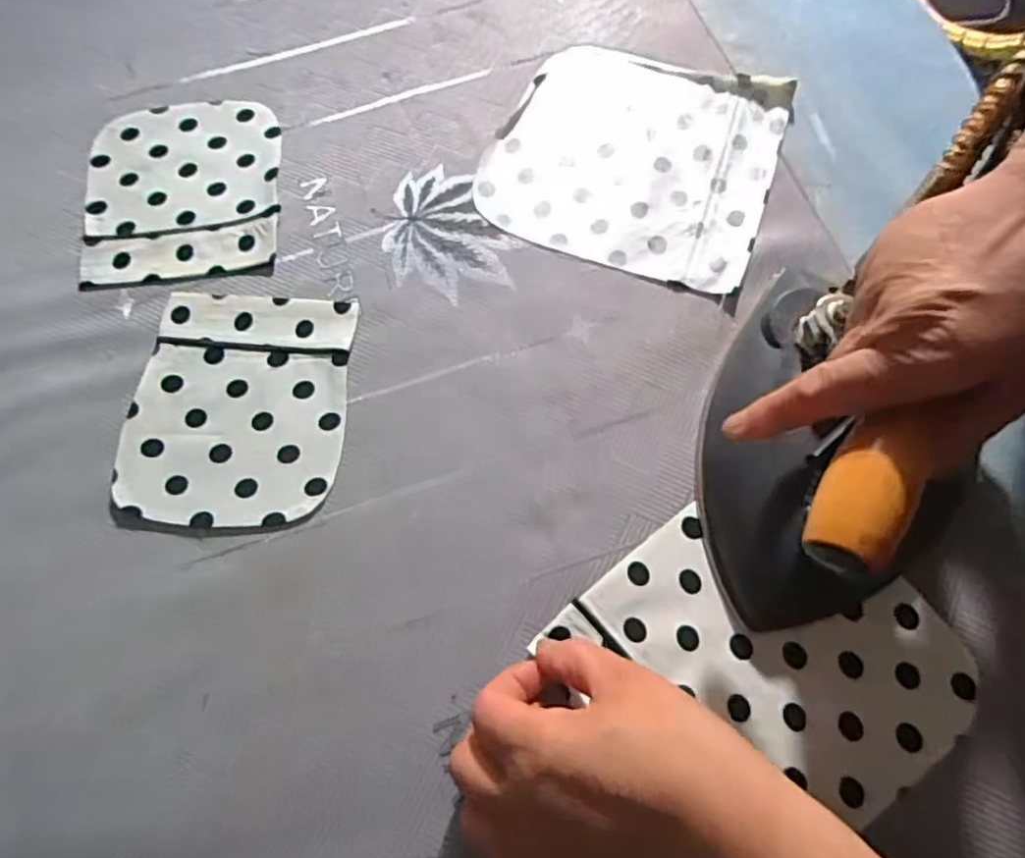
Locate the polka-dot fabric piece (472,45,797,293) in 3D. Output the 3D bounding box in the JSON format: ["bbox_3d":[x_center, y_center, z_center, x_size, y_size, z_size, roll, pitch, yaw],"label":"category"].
[{"bbox_3d":[0.077,-0.175,0.425,0.171,0.007,0.162,19,72,8],"label":"polka-dot fabric piece"}]

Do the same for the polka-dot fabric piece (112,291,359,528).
[{"bbox_3d":[-0.153,-0.015,0.375,0.116,0.005,0.136,4,70,3],"label":"polka-dot fabric piece"}]

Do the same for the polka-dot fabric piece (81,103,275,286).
[{"bbox_3d":[-0.211,-0.155,0.428,0.120,0.005,0.138,-7,70,-1],"label":"polka-dot fabric piece"}]

